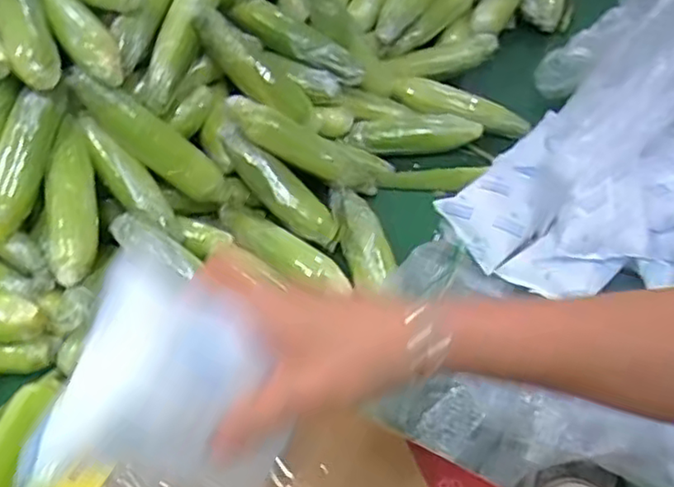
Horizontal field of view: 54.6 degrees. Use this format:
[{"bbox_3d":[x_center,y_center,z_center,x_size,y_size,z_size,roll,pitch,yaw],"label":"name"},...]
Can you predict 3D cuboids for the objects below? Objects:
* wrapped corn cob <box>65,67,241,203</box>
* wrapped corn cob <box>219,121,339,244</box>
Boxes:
[{"bbox_3d":[-0.236,-0.131,0.841,0.047,0.249,0.049,-25,39,38],"label":"wrapped corn cob"},{"bbox_3d":[-0.079,-0.081,0.877,0.212,0.044,0.055,45,63,7],"label":"wrapped corn cob"}]

